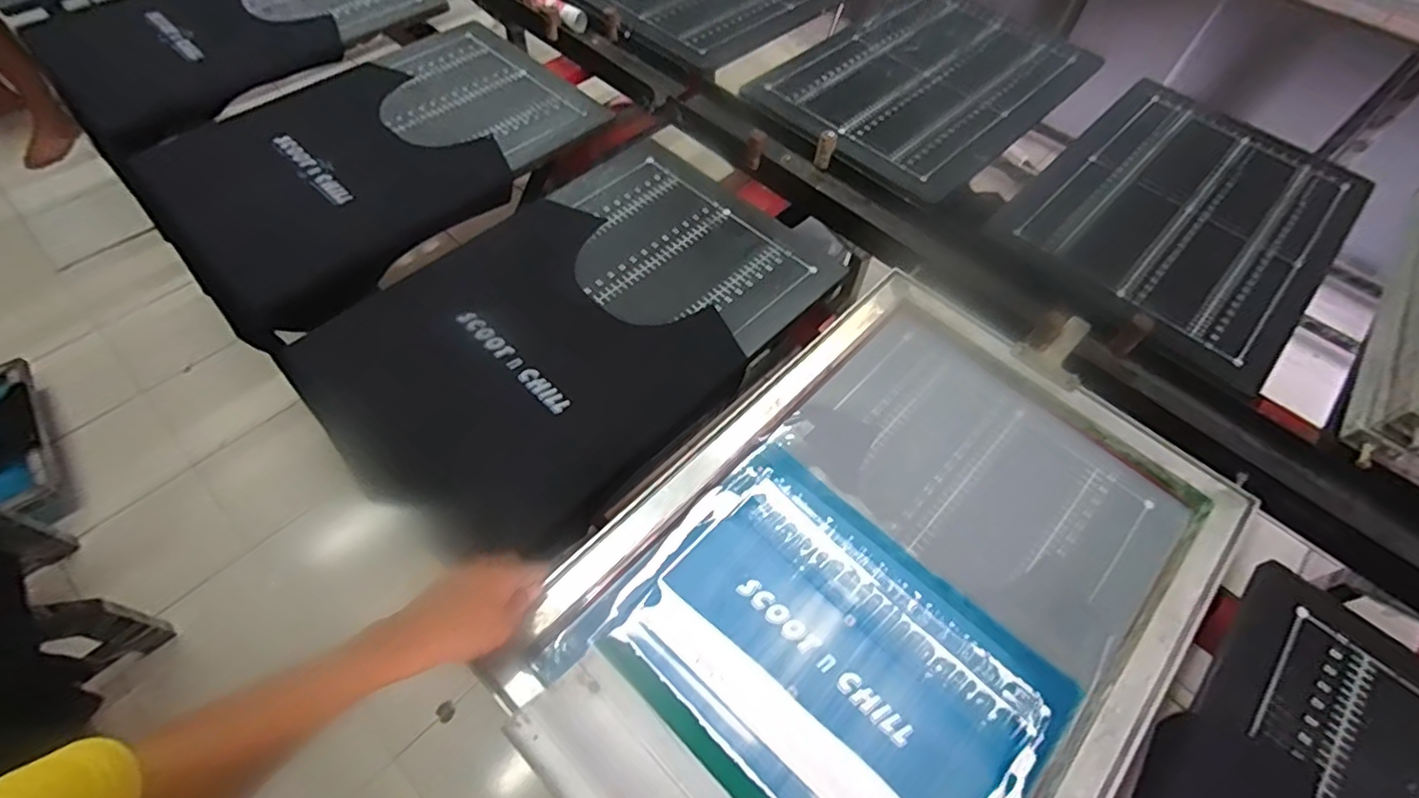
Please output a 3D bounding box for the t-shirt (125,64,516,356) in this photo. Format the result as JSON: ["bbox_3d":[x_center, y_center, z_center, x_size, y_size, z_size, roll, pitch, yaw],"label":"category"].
[{"bbox_3d":[-0.569,-0.320,0.913,0.397,0.075,0.412,39,64,17],"label":"t-shirt"}]

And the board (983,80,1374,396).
[{"bbox_3d":[0.723,-0.288,0.947,0.395,0.025,0.595,40,65,20],"label":"board"}]

